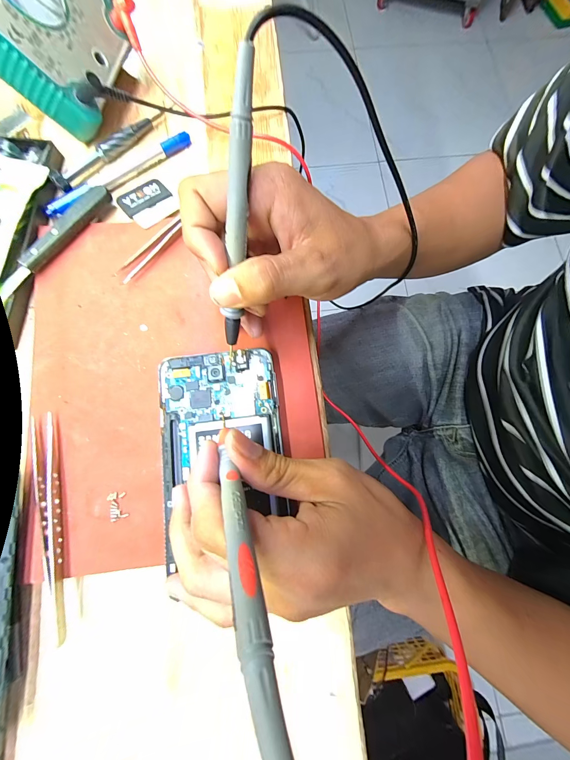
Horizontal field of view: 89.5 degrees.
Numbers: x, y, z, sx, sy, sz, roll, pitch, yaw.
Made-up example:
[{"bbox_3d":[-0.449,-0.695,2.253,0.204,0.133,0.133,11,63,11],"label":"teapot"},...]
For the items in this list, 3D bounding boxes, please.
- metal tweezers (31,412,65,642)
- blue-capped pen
[{"bbox_3d":[-0.144,0.086,0.178,0.013,0.006,0.129,-15,79,-4],"label":"metal tweezers"},{"bbox_3d":[-0.135,-0.170,0.237,0.130,0.010,0.008,-37,81,-8],"label":"blue-capped pen"}]

